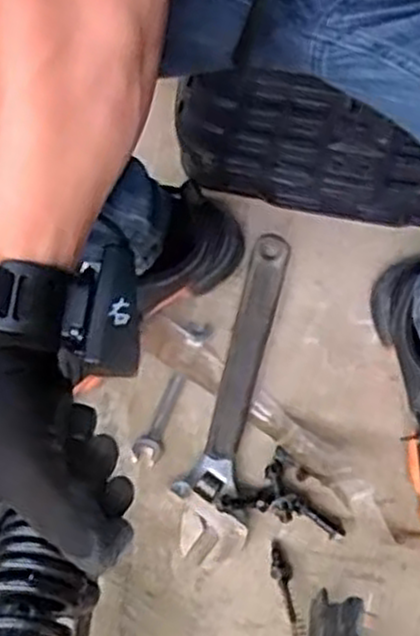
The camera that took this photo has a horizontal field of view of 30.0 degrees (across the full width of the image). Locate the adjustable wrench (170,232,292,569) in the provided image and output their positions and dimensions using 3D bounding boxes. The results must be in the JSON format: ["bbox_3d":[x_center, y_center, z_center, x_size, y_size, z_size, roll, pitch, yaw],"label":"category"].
[{"bbox_3d":[0.020,0.064,0.691,0.058,0.017,0.294,11,75,3],"label":"adjustable wrench"}]

